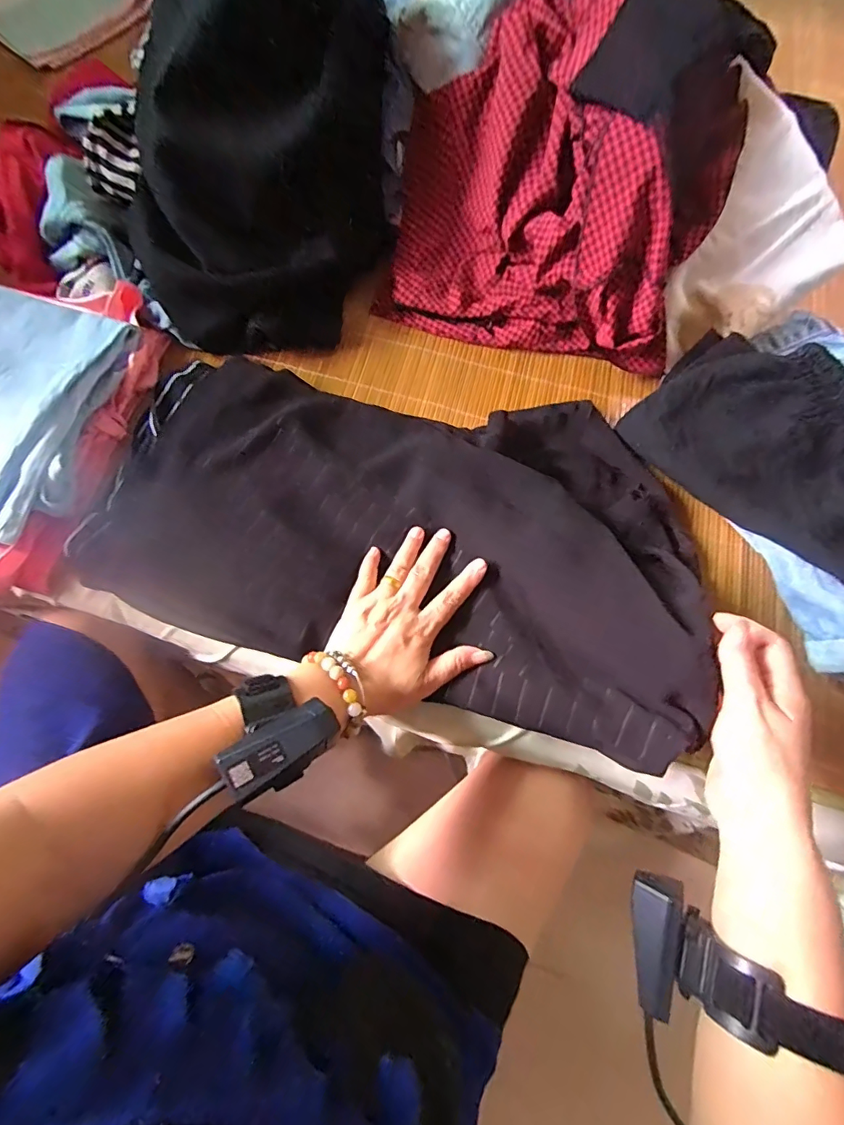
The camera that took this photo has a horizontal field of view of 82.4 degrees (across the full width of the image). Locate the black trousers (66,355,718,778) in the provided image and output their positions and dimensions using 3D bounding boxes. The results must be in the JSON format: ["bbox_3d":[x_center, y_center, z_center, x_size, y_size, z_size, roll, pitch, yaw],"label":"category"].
[{"bbox_3d":[-0.017,-0.046,0.425,0.499,0.056,0.290,15,68,8],"label":"black trousers"}]

